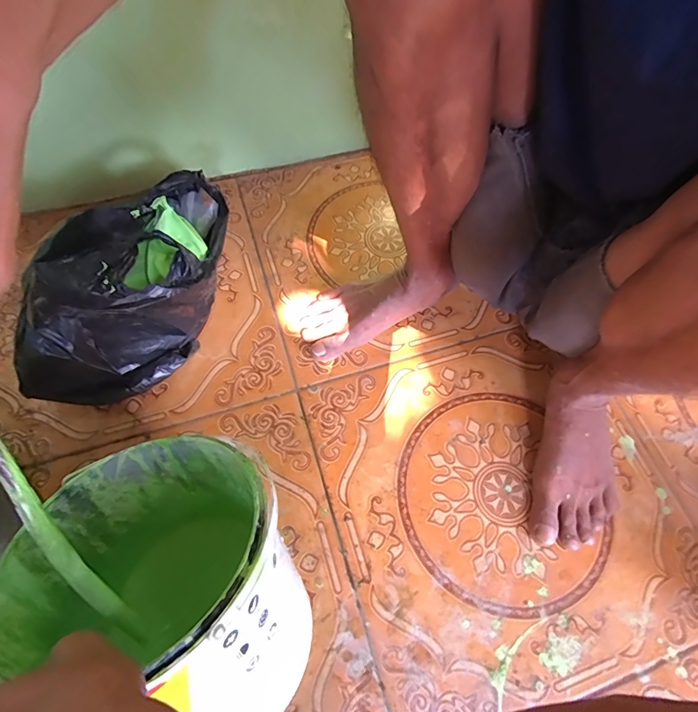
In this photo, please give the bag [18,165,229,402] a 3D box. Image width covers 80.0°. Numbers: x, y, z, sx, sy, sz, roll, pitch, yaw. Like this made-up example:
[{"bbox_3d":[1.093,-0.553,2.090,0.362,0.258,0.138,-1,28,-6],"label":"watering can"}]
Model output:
[{"bbox_3d":[-0.238,-0.097,0.503,0.123,0.175,0.334,22,66,7],"label":"bag"}]

